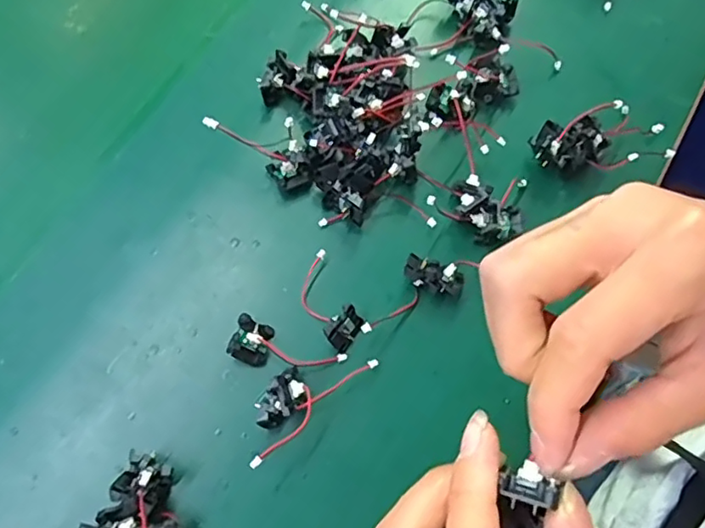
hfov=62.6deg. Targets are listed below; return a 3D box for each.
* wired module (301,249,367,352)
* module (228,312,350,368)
[{"bbox_3d":[-0.014,0.021,0.325,0.024,0.017,0.054,-27,73,-15],"label":"wired module"},{"bbox_3d":[-0.036,0.048,0.315,0.060,0.014,0.023,19,68,2],"label":"module"}]

